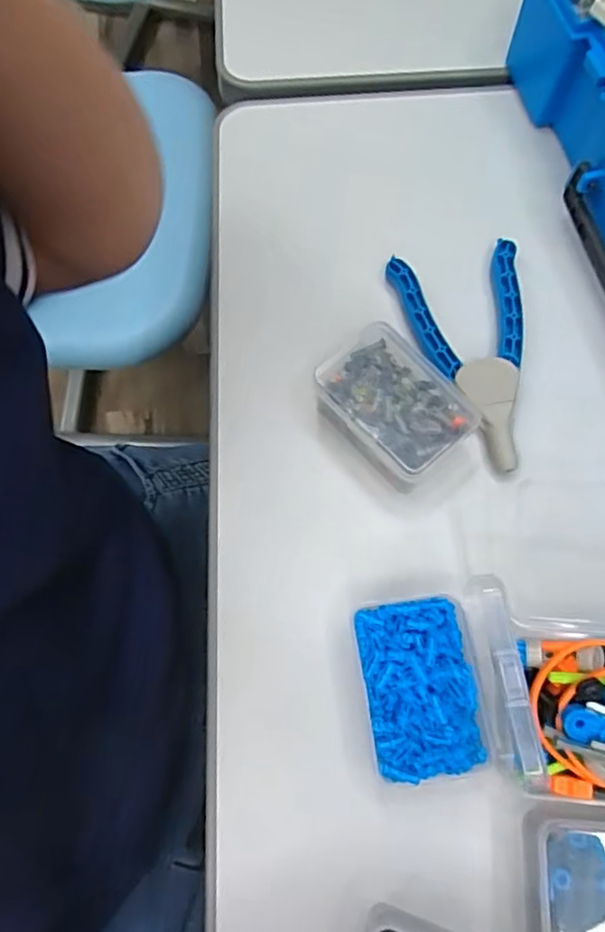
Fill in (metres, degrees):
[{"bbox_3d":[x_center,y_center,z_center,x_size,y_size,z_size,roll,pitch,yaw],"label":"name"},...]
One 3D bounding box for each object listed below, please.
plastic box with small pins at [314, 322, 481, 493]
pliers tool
[{"bbox_3d":[0.044,-0.032,0.319,0.053,0.028,0.076,-40,76,-11],"label":"plastic box with small pins"},{"bbox_3d":[0.097,-0.061,0.331,0.064,0.013,0.125,-15,72,-4],"label":"pliers tool"}]

